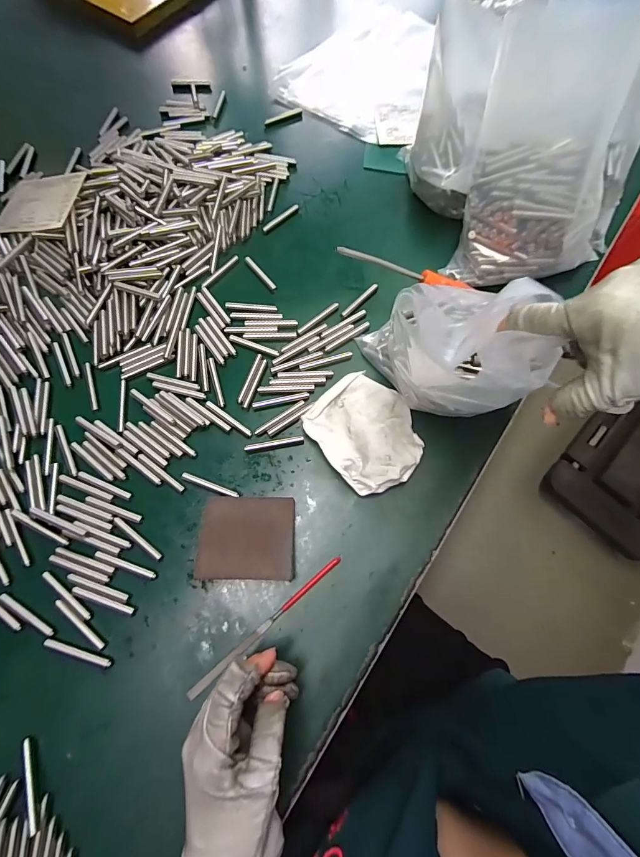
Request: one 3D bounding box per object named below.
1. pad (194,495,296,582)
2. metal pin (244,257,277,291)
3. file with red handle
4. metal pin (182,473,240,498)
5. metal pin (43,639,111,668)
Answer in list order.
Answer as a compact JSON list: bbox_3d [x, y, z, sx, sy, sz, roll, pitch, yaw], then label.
[{"bbox_3d":[-0.062,0.097,0.344,0.078,0.030,0.067,0,70,-1],"label":"pad"},{"bbox_3d":[-0.071,-0.184,0.459,0.008,0.005,0.059,-35,74,-13],"label":"metal pin"},{"bbox_3d":[-0.044,0.167,0.332,0.160,0.004,0.007,-39,75,-14],"label":"file with red handle"},{"bbox_3d":[-0.105,0.054,0.372,0.059,0.004,0.006,19,70,6],"label":"metal pin"},{"bbox_3d":[-0.198,0.182,0.316,0.057,0.004,0.006,16,70,5],"label":"metal pin"}]

